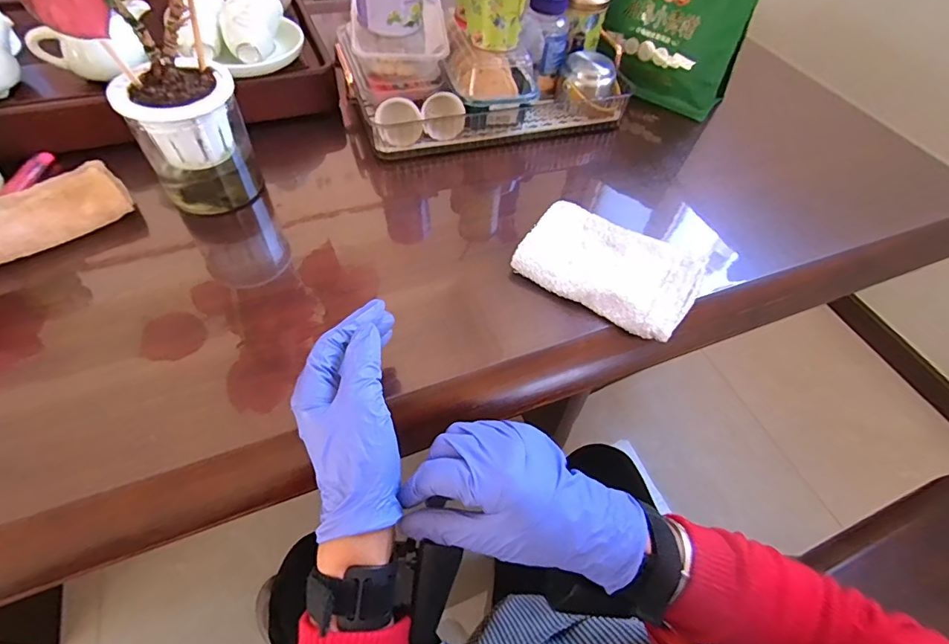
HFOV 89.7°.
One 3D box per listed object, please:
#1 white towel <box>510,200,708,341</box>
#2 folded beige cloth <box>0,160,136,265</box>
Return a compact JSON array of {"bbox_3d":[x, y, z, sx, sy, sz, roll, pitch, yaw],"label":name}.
[{"bbox_3d":[0.142,-0.061,0.495,0.173,0.022,0.122,27,56,15],"label":"white towel"},{"bbox_3d":[-0.447,-0.109,0.474,0.173,0.033,0.084,-31,62,-24],"label":"folded beige cloth"}]

